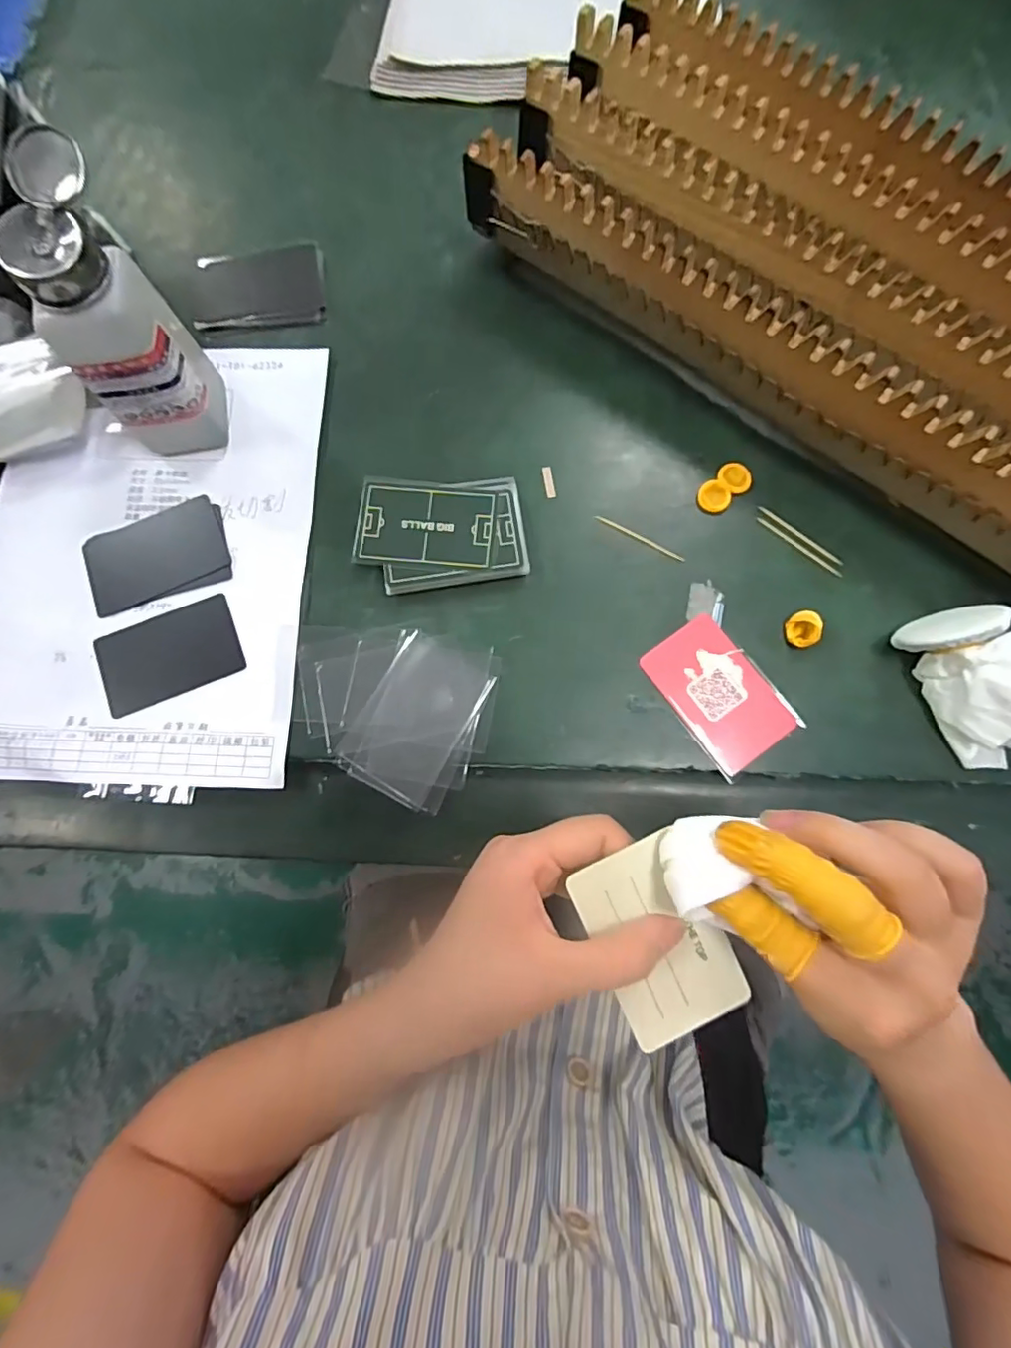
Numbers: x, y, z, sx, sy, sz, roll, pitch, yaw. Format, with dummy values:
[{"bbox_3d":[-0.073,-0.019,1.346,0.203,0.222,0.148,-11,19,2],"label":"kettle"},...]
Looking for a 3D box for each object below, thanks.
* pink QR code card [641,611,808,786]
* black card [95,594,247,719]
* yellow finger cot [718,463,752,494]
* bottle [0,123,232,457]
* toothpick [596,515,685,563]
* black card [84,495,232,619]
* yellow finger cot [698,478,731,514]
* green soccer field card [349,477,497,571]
[{"bbox_3d":[0.127,0.011,0.332,0.057,0.004,0.086,-36,80,-6],"label":"pink QR code card"},{"bbox_3d":[-0.203,-0.012,0.337,0.082,0.004,0.051,-22,79,-3],"label":"black card"},{"bbox_3d":[0.149,-0.127,0.358,0.019,0.004,0.022,-38,80,-6],"label":"yellow finger cot"},{"bbox_3d":[-0.210,-0.189,0.307,0.053,0.136,0.071,-10,78,-1],"label":"bottle"},{"bbox_3d":[0.085,-0.086,0.350,0.060,0.004,0.004,28,80,7],"label":"toothpick"},{"bbox_3d":[-0.224,-0.076,0.357,0.087,0.004,0.052,-23,84,-3],"label":"black card"},{"bbox_3d":[0.134,-0.113,0.355,0.020,0.004,0.022,0,78,1],"label":"yellow finger cot"},{"bbox_3d":[-0.049,-0.093,0.345,0.083,0.005,0.057,5,79,1],"label":"green soccer field card"}]

